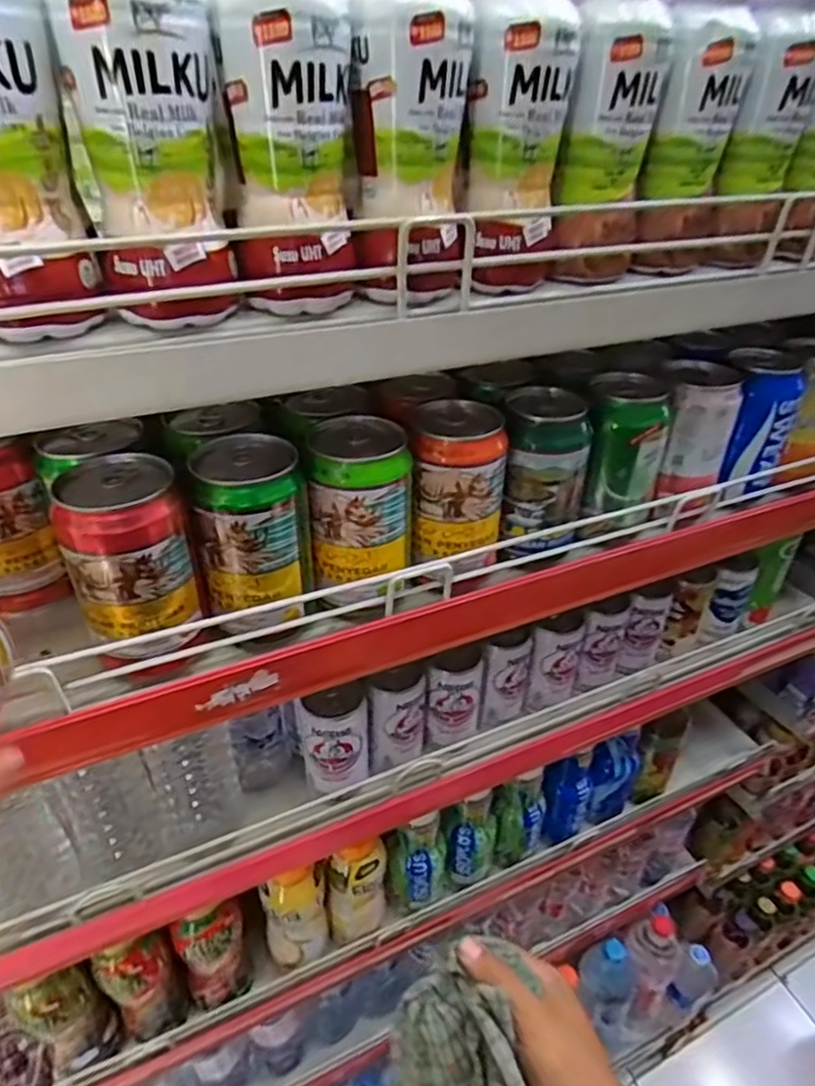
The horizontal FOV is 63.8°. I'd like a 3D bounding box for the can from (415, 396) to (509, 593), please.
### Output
[{"bbox_3d":[0.030,-0.030,0.427,0.059,0.111,0.055,2,36,-2],"label":"can"}]

